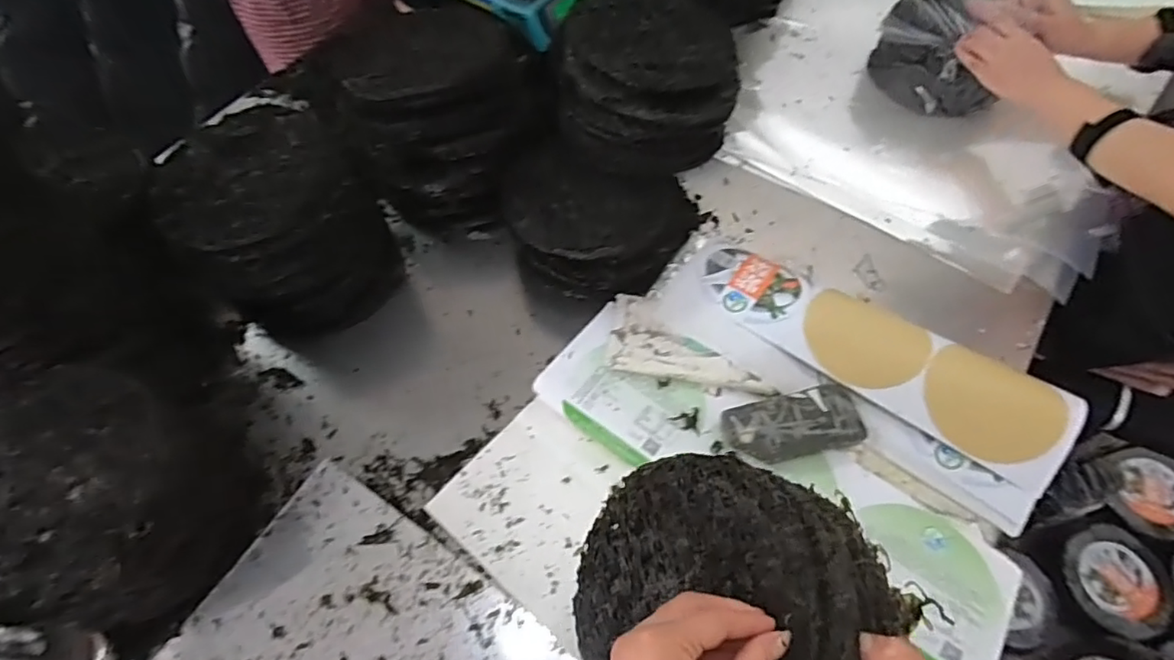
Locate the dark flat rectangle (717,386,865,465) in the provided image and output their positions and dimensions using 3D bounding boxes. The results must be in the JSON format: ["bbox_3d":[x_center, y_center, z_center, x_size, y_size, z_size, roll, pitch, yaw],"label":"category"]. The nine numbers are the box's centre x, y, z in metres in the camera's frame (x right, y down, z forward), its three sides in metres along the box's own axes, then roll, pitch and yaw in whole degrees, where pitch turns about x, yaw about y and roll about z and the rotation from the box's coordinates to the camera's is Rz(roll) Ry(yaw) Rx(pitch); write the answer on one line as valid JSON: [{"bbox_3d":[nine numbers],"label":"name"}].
[{"bbox_3d":[0.219,0.099,0.626,0.140,0.017,0.067,-10,62,-4],"label":"dark flat rectangle"}]

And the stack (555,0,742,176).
[{"bbox_3d":[0.072,-0.302,0.698,0.205,0.104,0.222,5,62,5],"label":"stack"}]

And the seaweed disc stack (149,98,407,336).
[{"bbox_3d":[-0.354,-0.120,0.704,0.203,0.191,0.202,-24,63,-11],"label":"seaweed disc stack"}]

